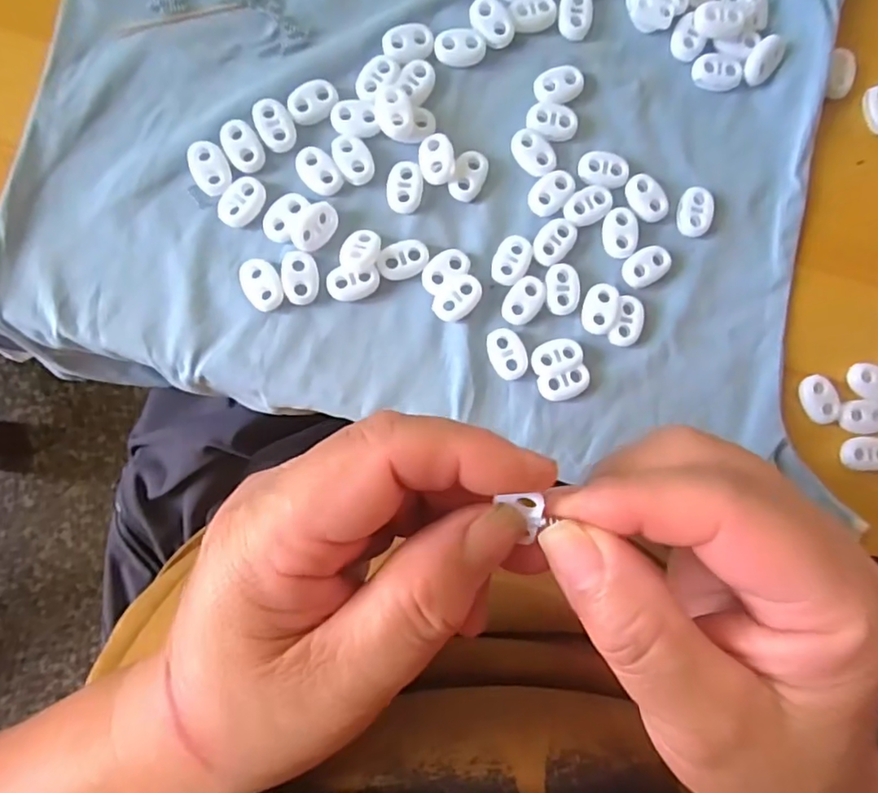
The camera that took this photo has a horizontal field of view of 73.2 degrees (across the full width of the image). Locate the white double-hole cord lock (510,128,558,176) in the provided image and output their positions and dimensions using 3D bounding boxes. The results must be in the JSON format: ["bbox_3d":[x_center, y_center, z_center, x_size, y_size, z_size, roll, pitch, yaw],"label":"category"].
[{"bbox_3d":[0.042,-0.108,0.260,0.015,0.004,0.023,-42,90,-5],"label":"white double-hole cord lock"}]

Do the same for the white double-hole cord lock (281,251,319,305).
[{"bbox_3d":[-0.058,-0.050,0.249,0.014,0.004,0.022,-4,87,-4],"label":"white double-hole cord lock"}]

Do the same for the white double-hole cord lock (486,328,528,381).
[{"bbox_3d":[0.030,-0.019,0.254,0.015,0.004,0.022,-20,88,-5],"label":"white double-hole cord lock"}]

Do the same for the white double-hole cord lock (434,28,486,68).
[{"bbox_3d":[0.010,-0.153,0.260,0.022,0.005,0.014,1,87,-4],"label":"white double-hole cord lock"}]

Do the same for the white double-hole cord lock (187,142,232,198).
[{"bbox_3d":[-0.096,-0.096,0.249,0.015,0.005,0.022,-25,89,-5],"label":"white double-hole cord lock"}]

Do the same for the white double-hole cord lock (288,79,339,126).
[{"bbox_3d":[-0.054,-0.127,0.252,0.022,0.004,0.017,-23,89,-5],"label":"white double-hole cord lock"}]

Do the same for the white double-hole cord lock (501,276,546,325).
[{"bbox_3d":[0.037,-0.042,0.255,0.015,0.004,0.023,31,85,-2],"label":"white double-hole cord lock"}]

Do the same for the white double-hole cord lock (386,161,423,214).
[{"bbox_3d":[-0.015,-0.090,0.255,0.015,0.004,0.021,8,86,-4],"label":"white double-hole cord lock"}]

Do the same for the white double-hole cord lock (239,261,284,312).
[{"bbox_3d":[-0.074,-0.047,0.249,0.015,0.006,0.022,-25,89,-5],"label":"white double-hole cord lock"}]

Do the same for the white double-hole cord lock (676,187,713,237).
[{"bbox_3d":[0.115,-0.083,0.265,0.015,0.005,0.023,4,86,-4],"label":"white double-hole cord lock"}]

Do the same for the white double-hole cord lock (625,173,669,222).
[{"bbox_3d":[0.093,-0.088,0.262,0.014,0.004,0.022,-31,89,-5],"label":"white double-hole cord lock"}]

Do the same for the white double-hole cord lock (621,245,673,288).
[{"bbox_3d":[0.092,-0.058,0.261,0.022,0.004,0.015,-28,89,-5],"label":"white double-hole cord lock"}]

